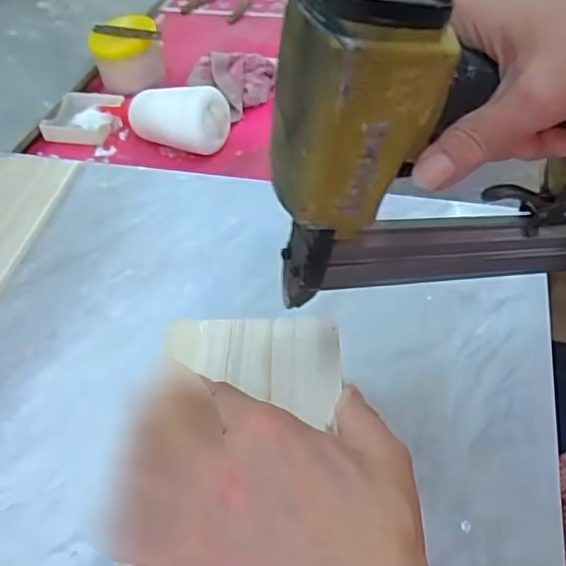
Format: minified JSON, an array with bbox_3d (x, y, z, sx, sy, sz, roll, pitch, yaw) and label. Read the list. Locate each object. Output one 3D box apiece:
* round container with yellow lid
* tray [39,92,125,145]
[{"bbox_3d":[-0.185,-0.271,0.715,0.078,0.076,0.063,-10,46,-6],"label":"round container with yellow lid"},{"bbox_3d":[-0.221,-0.185,0.667,0.082,0.021,0.075,1,46,5],"label":"tray"}]

